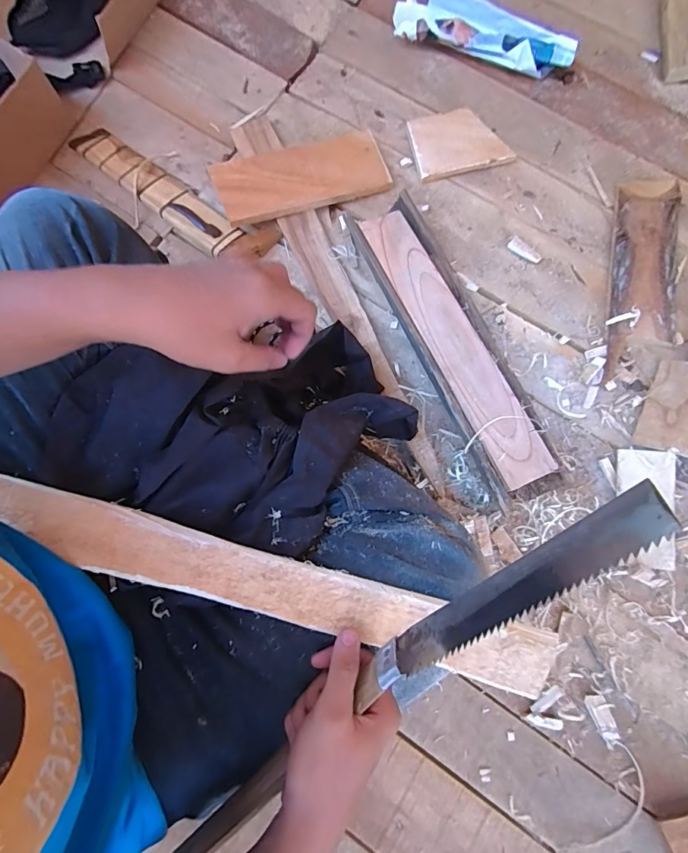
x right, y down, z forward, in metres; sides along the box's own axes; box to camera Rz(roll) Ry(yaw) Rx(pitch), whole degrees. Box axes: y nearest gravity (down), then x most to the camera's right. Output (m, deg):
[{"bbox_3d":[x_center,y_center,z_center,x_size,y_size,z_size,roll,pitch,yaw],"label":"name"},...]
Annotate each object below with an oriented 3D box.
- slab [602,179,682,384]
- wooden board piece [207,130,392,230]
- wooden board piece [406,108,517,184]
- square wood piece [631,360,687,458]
[{"bbox_3d":[0.408,-0.207,0.574,0.083,0.024,0.301,11,79,3],"label":"slab"},{"bbox_3d":[-0.058,-0.352,0.594,0.238,0.013,0.098,-18,84,-9],"label":"wooden board piece"},{"bbox_3d":[0.165,-0.412,0.614,0.132,0.017,0.093,-15,79,-2],"label":"wooden board piece"},{"bbox_3d":[0.415,-0.023,0.518,0.074,0.007,0.123,21,78,36],"label":"square wood piece"}]

